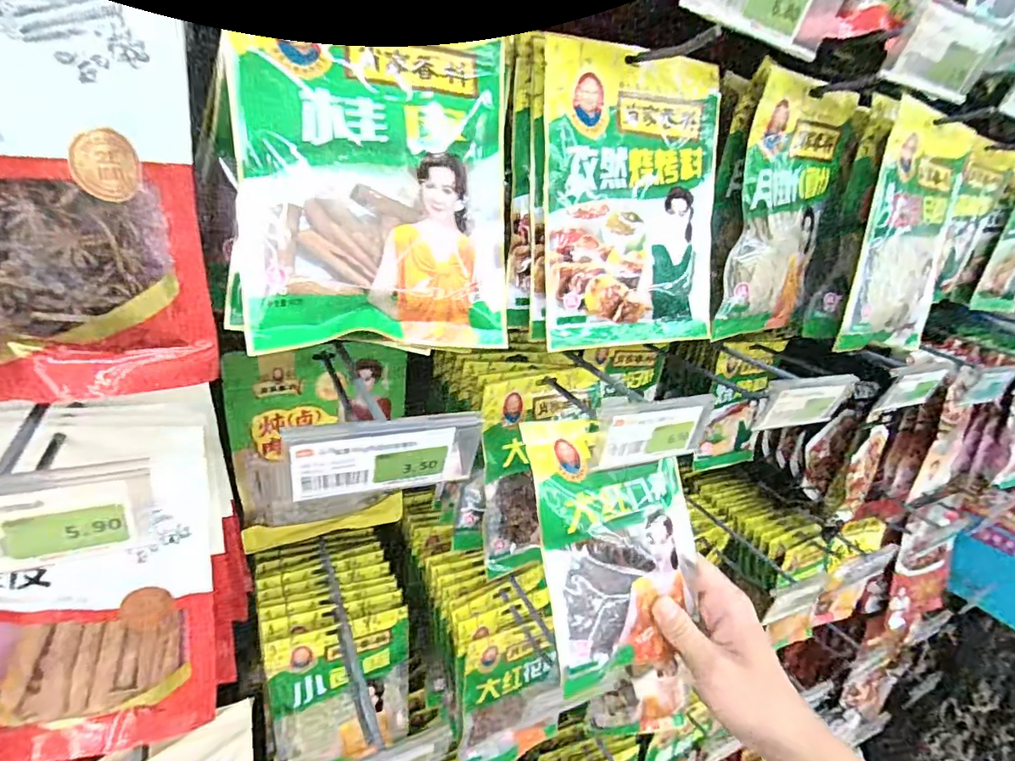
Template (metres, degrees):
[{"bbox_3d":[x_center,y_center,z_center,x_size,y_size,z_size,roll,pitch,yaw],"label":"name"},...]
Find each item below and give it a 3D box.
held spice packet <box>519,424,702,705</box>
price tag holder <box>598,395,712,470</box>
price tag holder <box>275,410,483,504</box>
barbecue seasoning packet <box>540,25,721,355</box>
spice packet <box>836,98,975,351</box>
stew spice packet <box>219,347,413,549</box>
[{"bbox_3d":[0.082,0.116,0.379,0.123,0.179,0.027,-5,-7,-20],"label":"held spice packet"},{"bbox_3d":[0.098,0.032,0.362,0.096,0.044,0.021,-4,25,-27],"label":"price tag holder"},{"bbox_3d":[-0.063,0.040,0.271,0.094,0.039,0.014,-3,25,-24],"label":"price tag holder"},{"bbox_3d":[0.090,-0.124,0.363,0.137,0.193,0.008,-6,11,-22],"label":"barbecue seasoning packet"},{"bbox_3d":[0.390,-0.139,0.500,0.152,0.217,0.016,0,13,-30],"label":"spice packet"},{"bbox_3d":[-0.171,0.060,0.489,0.154,0.192,0.021,-6,26,-30],"label":"stew spice packet"}]

